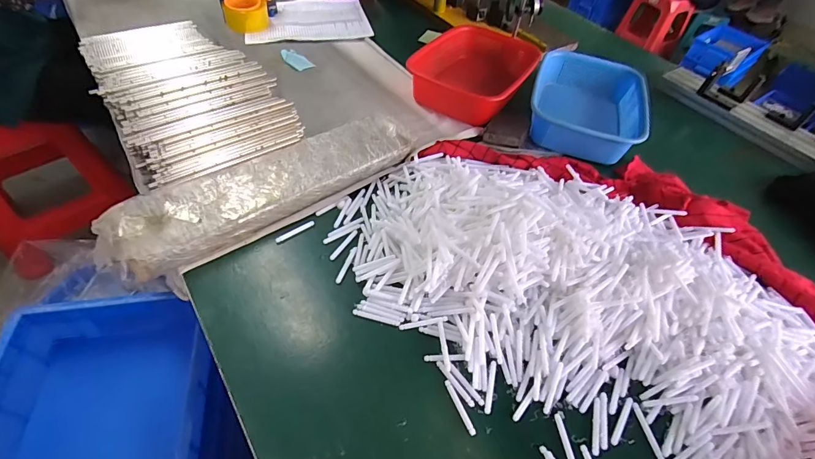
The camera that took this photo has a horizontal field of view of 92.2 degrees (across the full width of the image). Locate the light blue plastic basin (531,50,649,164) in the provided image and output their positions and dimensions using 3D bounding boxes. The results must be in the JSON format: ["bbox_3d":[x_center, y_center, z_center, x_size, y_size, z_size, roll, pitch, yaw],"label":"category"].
[{"bbox_3d":[0.355,-0.246,0.796,0.213,0.094,0.248,20,50,8],"label":"light blue plastic basin"}]

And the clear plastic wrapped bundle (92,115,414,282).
[{"bbox_3d":[-0.192,-0.068,0.575,0.435,0.045,0.111,-31,60,-28],"label":"clear plastic wrapped bundle"}]

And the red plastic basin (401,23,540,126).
[{"bbox_3d":[0.135,-0.314,0.833,0.211,0.112,0.253,30,53,16],"label":"red plastic basin"}]

